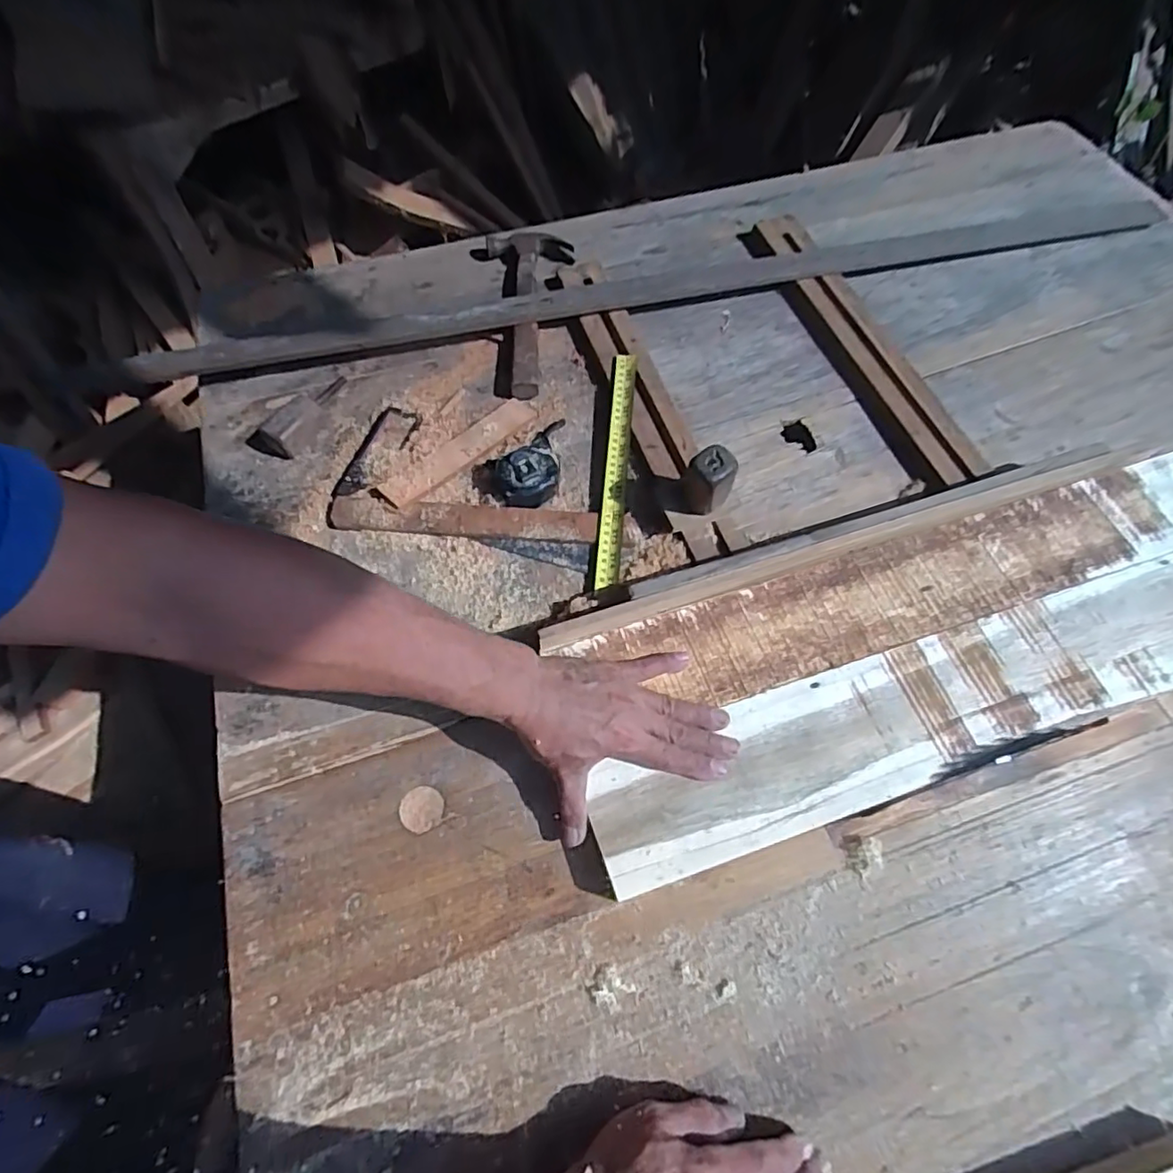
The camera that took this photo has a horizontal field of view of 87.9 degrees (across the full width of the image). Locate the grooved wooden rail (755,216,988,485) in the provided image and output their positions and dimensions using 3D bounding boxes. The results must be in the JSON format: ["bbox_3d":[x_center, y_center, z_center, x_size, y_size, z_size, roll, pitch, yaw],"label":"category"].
[{"bbox_3d":[0.321,-0.300,0.718,0.059,0.029,0.442,-19,66,-10],"label":"grooved wooden rail"}]

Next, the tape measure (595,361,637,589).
[{"bbox_3d":[0.032,-0.128,0.630,0.023,0.005,0.280,8,67,-7],"label":"tape measure"}]

